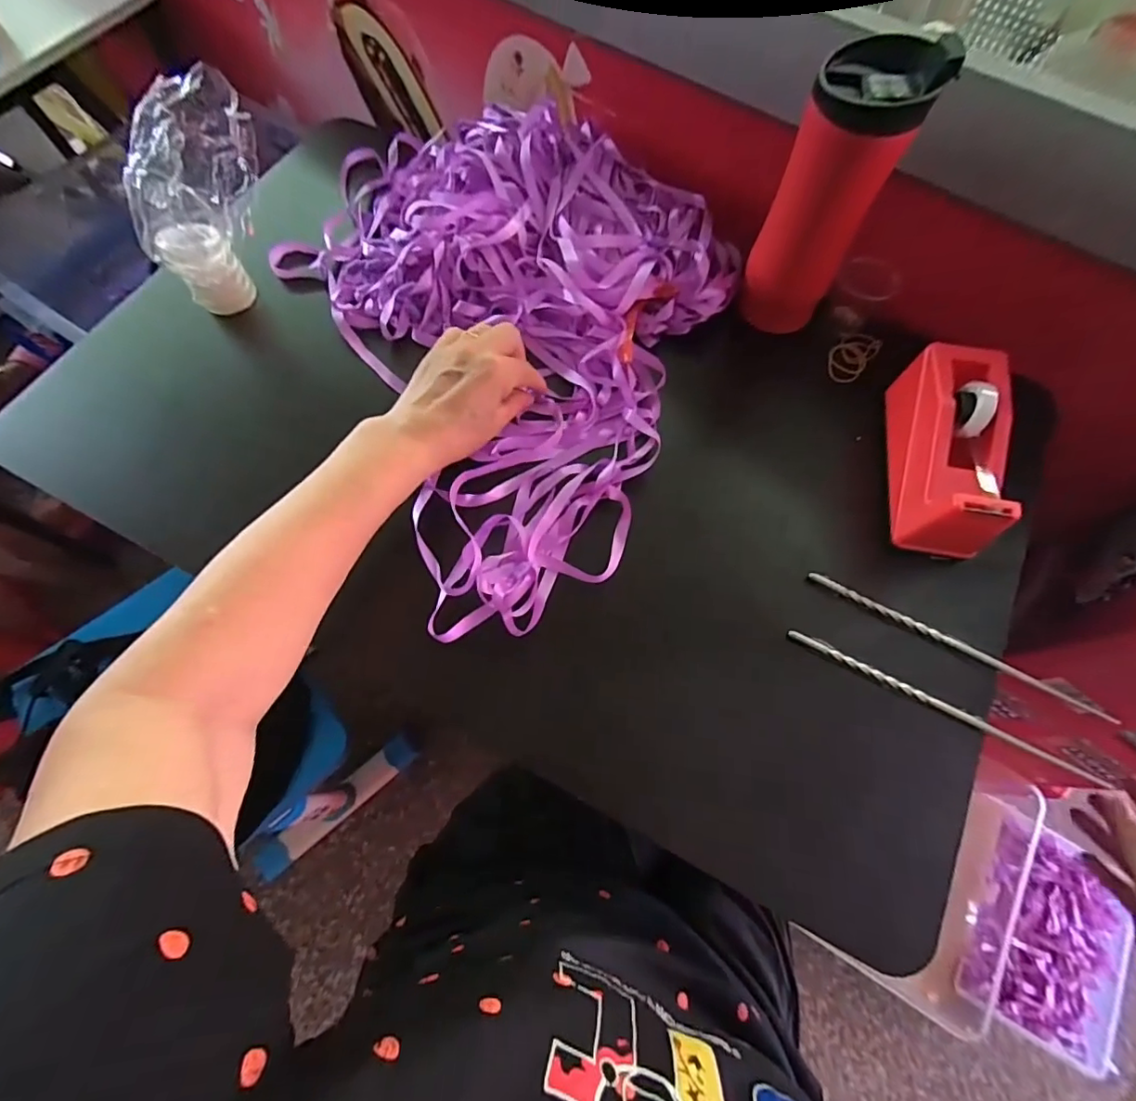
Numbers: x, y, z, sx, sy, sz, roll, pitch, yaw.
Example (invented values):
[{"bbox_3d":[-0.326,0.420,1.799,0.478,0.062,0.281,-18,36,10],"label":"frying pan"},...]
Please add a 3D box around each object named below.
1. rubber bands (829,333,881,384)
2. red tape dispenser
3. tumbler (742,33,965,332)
[{"bbox_3d":[0.255,-0.174,0.483,0.033,0.012,0.057,37,73,12],"label":"rubber bands"},{"bbox_3d":[0.285,-0.077,0.399,0.063,0.059,0.152,10,69,2],"label":"red tape dispenser"},{"bbox_3d":[0.196,-0.265,0.413,0.074,0.183,0.072,23,70,7],"label":"tumbler"}]

